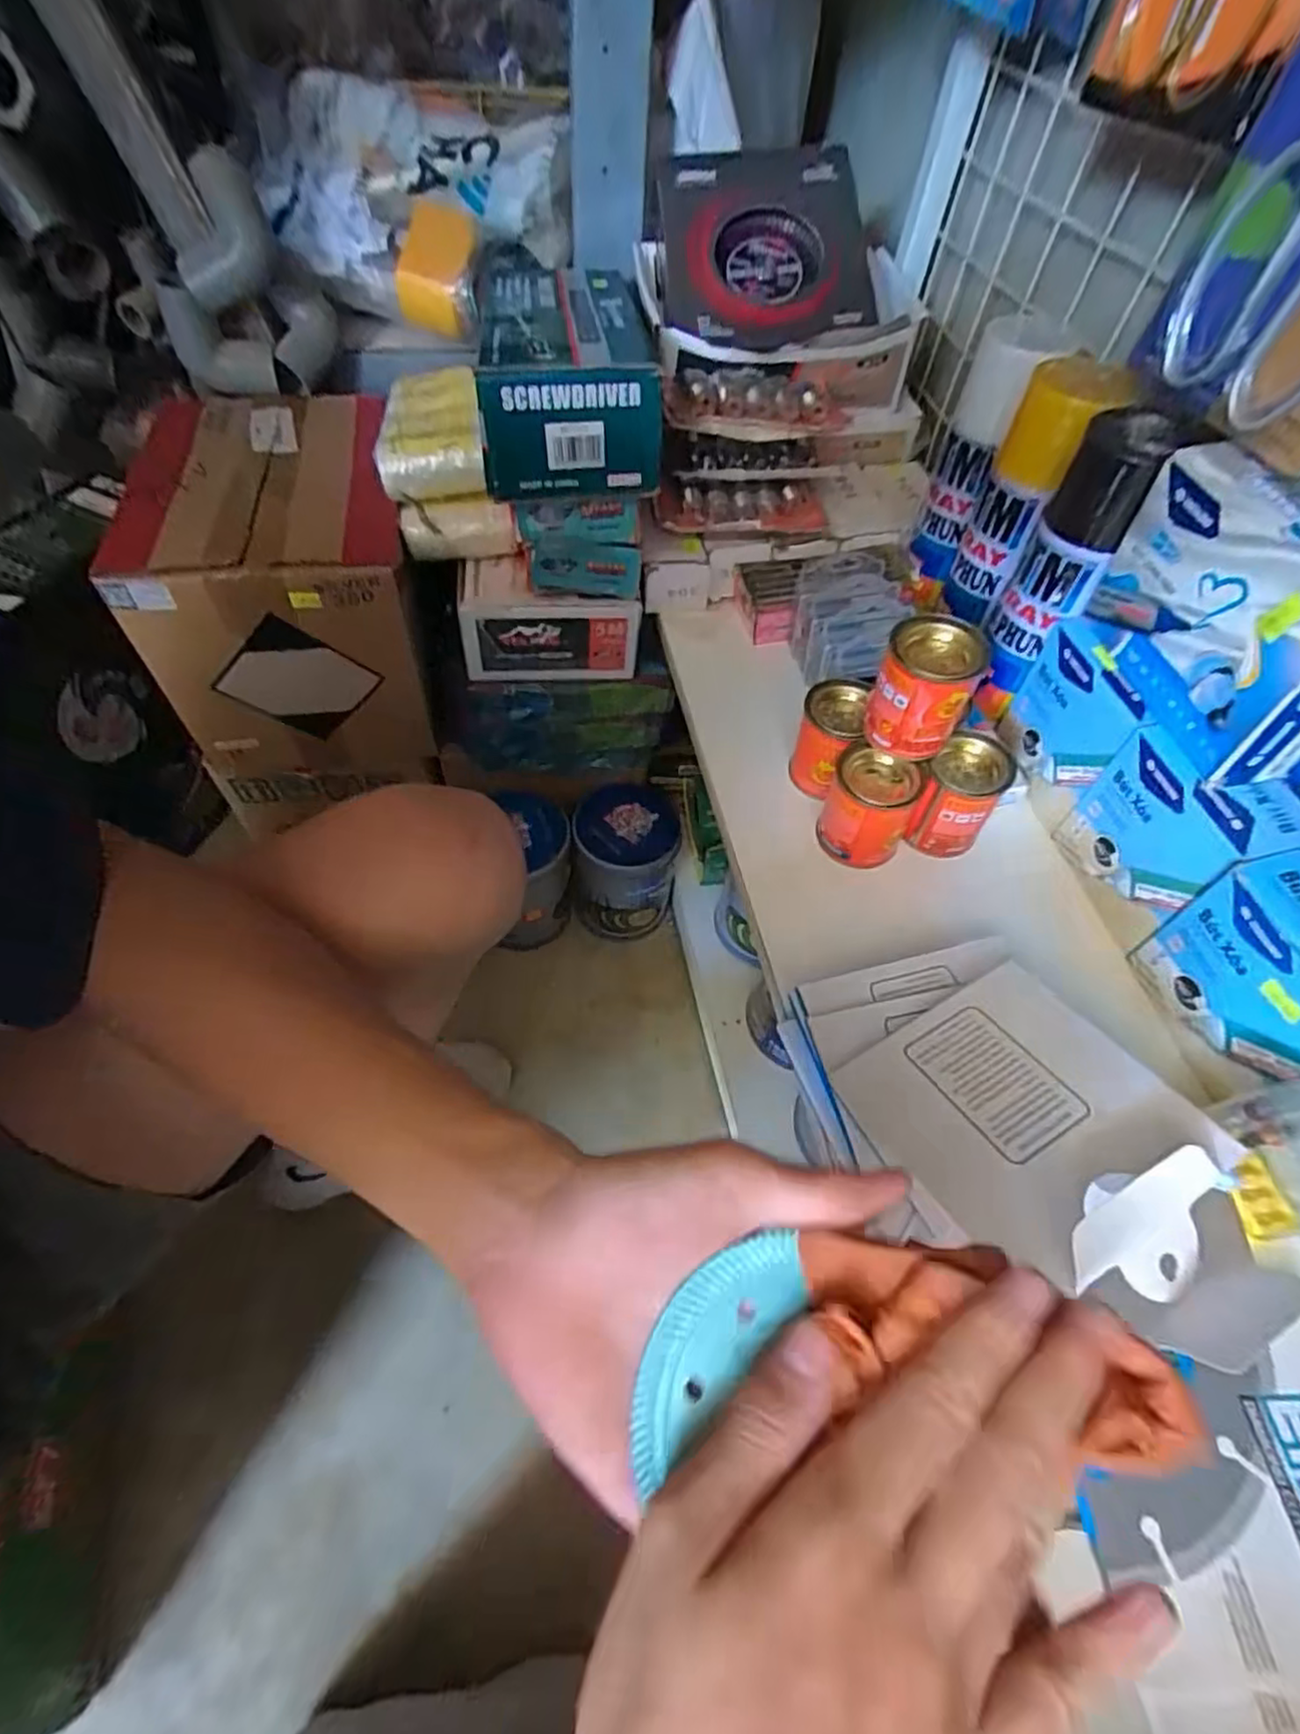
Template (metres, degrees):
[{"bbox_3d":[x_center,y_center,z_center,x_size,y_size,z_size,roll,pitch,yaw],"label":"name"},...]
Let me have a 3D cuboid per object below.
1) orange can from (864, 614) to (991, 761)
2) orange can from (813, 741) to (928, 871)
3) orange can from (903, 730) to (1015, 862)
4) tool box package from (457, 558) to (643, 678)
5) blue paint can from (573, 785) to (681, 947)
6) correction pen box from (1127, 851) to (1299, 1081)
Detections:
[{"bbox_3d":[0.166,-0.109,0.420,0.054,0.063,0.059,2,56,-3],"label":"orange can"},{"bbox_3d":[0.142,-0.040,0.452,0.055,0.067,0.050,2,56,-3],"label":"orange can"},{"bbox_3d":[0.204,-0.047,0.459,0.047,0.066,0.057,29,59,14],"label":"orange can"},{"bbox_3d":[-0.086,-0.220,0.605,0.148,0.089,0.069,-1,57,-5],"label":"tool box package"},{"bbox_3d":[-0.031,-0.005,0.793,0.110,0.155,0.111,2,56,-3],"label":"blue paint can"},{"bbox_3d":[0.328,0.055,0.356,0.068,0.094,0.092,-10,58,-11],"label":"correction pen box"}]

